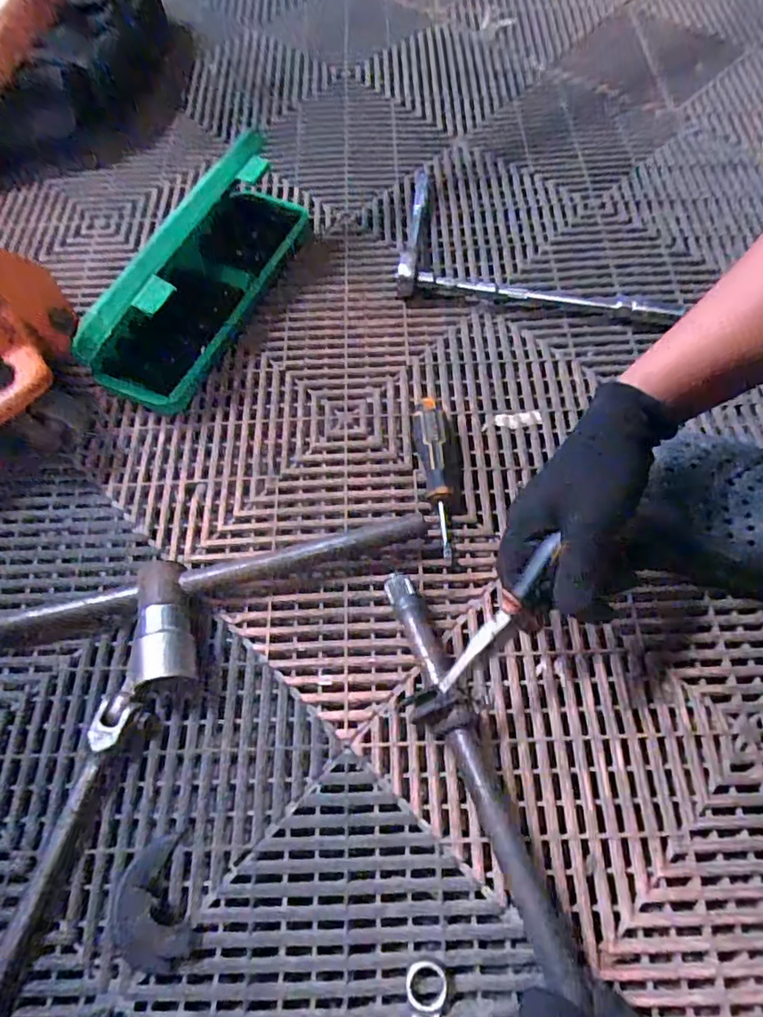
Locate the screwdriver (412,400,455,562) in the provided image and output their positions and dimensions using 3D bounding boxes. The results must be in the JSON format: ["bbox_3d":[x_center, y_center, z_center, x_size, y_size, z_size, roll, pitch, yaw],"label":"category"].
[{"bbox_3d":[0.048,-0.029,0.502,0.032,0.031,0.145,-3,63,0],"label":"screwdriver"}]

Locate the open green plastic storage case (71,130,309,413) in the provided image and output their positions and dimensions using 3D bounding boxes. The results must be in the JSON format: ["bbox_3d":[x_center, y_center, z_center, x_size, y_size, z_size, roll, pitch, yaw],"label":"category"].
[{"bbox_3d":[-0.172,-0.234,0.565,0.079,0.117,0.278,23,66,12],"label":"open green plastic storage case"}]

